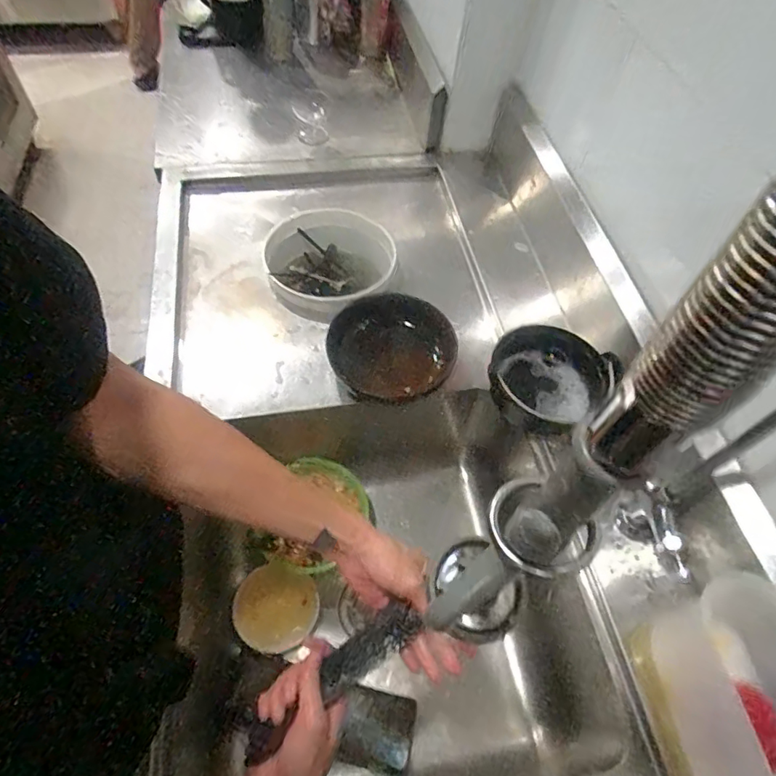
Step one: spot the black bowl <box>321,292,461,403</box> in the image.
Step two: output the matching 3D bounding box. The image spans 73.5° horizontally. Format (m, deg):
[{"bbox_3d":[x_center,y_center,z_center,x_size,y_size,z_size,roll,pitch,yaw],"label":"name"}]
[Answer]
[{"bbox_3d":[0.008,-0.055,0.838,0.200,0.065,0.172,5,77,12],"label":"black bowl"}]

